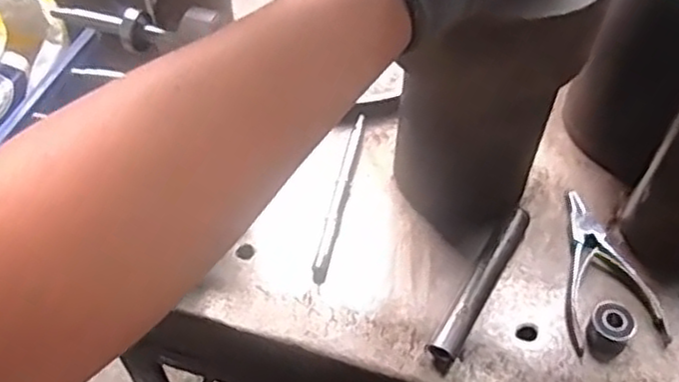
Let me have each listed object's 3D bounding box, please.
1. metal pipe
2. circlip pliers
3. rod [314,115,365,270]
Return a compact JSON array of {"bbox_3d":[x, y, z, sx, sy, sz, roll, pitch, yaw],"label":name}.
[{"bbox_3d":[0.108,0.066,0.528,0.020,0.018,0.143,26,57,18],"label":"metal pipe"},{"bbox_3d":[0.197,0.058,0.542,0.069,0.010,0.132,-6,53,-5],"label":"circlip pliers"},{"bbox_3d":[0.002,-0.006,0.584,0.008,0.006,0.159,11,54,7],"label":"rod"}]

